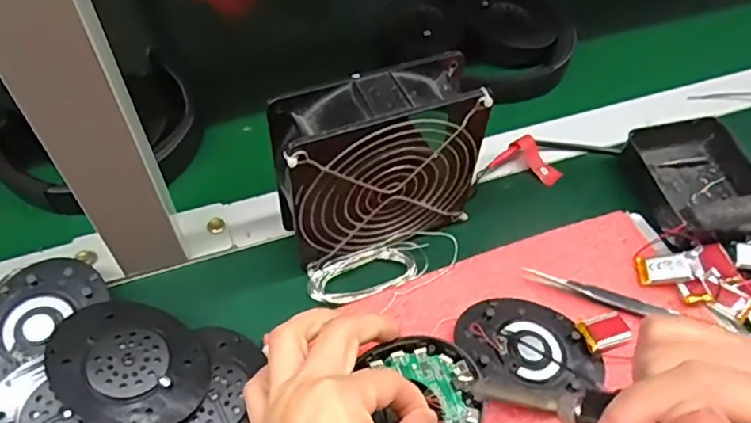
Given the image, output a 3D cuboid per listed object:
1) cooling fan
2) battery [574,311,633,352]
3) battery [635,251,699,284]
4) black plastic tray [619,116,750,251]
[{"bbox_3d":[0.000,-0.026,0.351,0.126,0.116,0.043,-18,56,-15],"label":"cooling fan"},{"bbox_3d":[0.140,0.072,0.347,0.032,0.006,0.020,-16,55,-14],"label":"battery"},{"bbox_3d":[0.190,0.037,0.373,0.034,0.005,0.018,-10,64,19],"label":"battery"},{"bbox_3d":[0.235,-0.024,0.420,0.092,0.034,0.101,-15,55,-13],"label":"black plastic tray"}]

